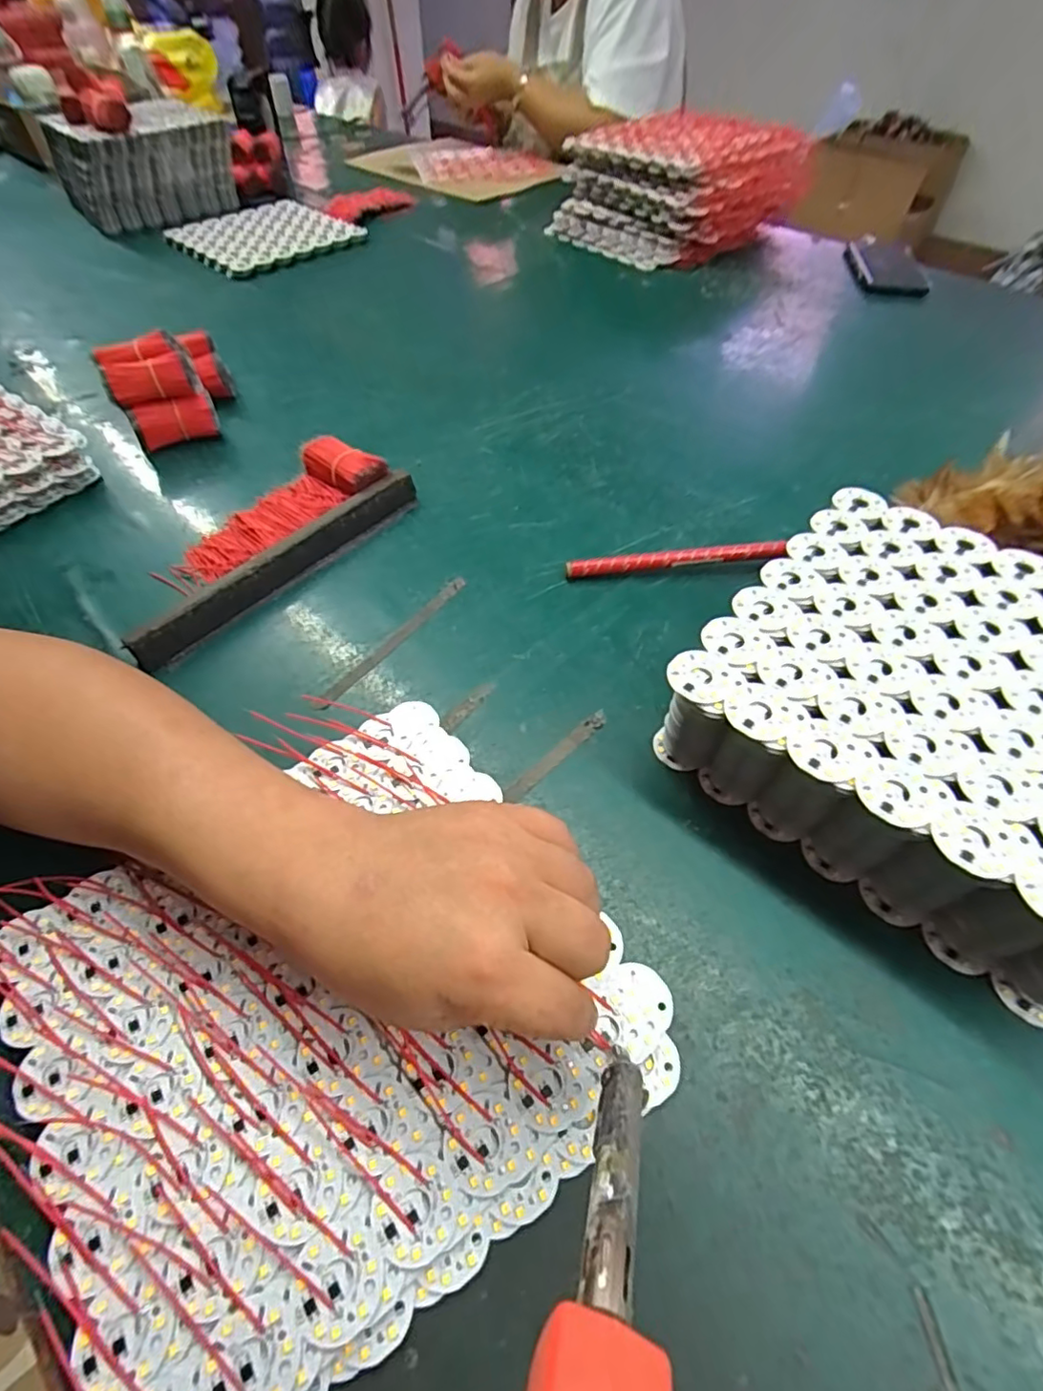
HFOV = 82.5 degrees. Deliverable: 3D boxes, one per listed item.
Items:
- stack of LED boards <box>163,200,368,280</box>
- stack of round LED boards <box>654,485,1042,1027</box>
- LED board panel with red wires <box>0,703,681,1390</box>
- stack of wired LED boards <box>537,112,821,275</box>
[{"bbox_3d":[-0.372,-0.664,0.860,0.209,0.018,0.227,-38,61,-24],"label":"stack of LED boards"},{"bbox_3d":[0.215,0.007,0.312,0.212,0.072,0.210,34,60,23],"label":"stack of round LED boards"},{"bbox_3d":[-0.084,0.128,0.259,0.226,0.008,0.220,-31,58,-20],"label":"LED board panel with red wires"},{"bbox_3d":[0.218,-0.704,0.834,0.252,0.127,0.267,-33,59,-22],"label":"stack of wired LED boards"}]

